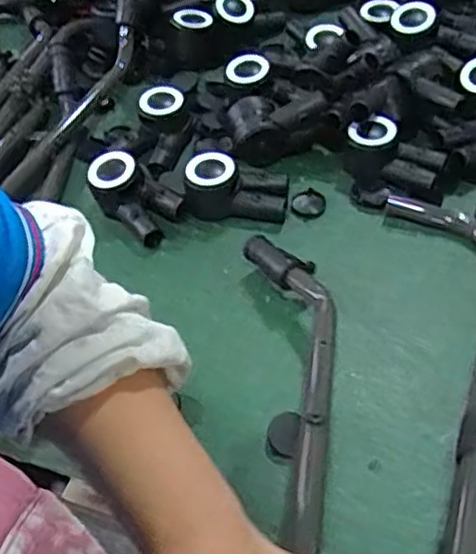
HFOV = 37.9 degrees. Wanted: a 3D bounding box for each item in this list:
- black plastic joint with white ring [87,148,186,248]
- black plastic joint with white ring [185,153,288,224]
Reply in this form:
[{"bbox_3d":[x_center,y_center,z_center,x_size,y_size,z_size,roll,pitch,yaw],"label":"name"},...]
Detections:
[{"bbox_3d":[-0.104,-0.083,0.699,0.061,0.048,0.101,-36,56,-23],"label":"black plastic joint with white ring"},{"bbox_3d":[-0.001,-0.094,0.699,0.102,0.046,0.060,4,51,8],"label":"black plastic joint with white ring"}]

